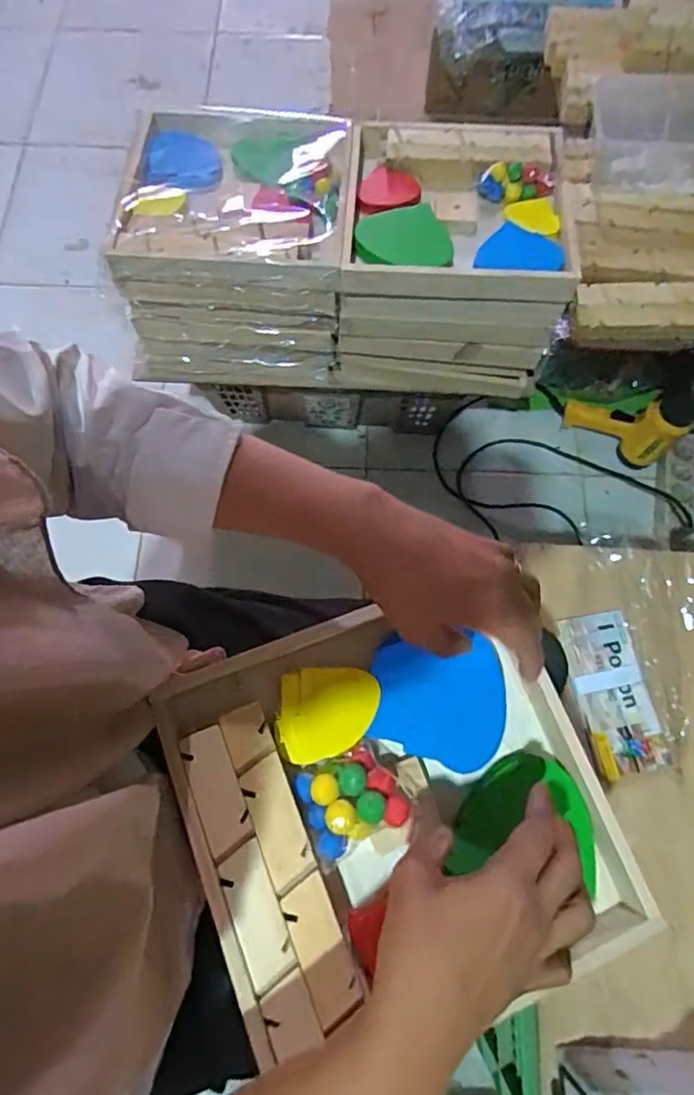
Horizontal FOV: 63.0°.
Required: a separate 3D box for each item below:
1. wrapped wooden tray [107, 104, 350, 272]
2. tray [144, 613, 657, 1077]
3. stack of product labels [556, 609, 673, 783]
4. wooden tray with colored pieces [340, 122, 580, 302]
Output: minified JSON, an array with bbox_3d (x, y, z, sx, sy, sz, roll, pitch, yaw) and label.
[{"bbox_3d":[-0.137,-0.449,0.703,0.269,0.048,0.272,3,71,1],"label":"wrapped wooden tray"},{"bbox_3d":[0.037,0.178,0.395,0.274,0.067,0.257,-19,72,-6],"label":"tray"},{"bbox_3d":[0.291,0.158,0.621,0.078,0.012,0.169,-11,72,-4],"label":"stack of product labels"},{"bbox_3d":[0.137,-0.428,0.689,0.266,0.032,0.267,4,71,1],"label":"wooden tray with colored pieces"}]

